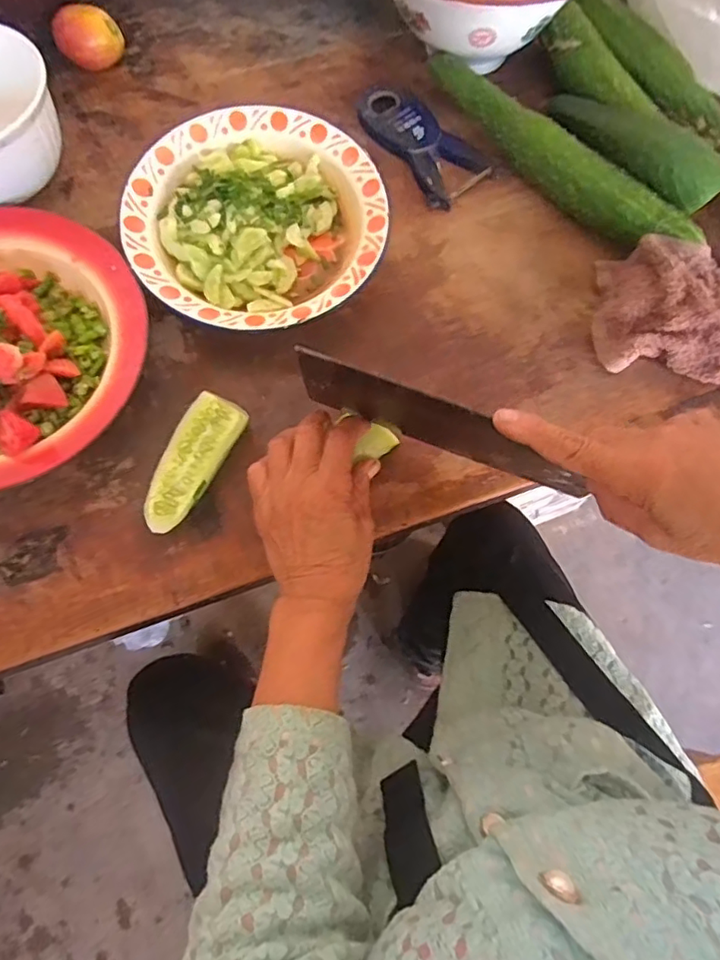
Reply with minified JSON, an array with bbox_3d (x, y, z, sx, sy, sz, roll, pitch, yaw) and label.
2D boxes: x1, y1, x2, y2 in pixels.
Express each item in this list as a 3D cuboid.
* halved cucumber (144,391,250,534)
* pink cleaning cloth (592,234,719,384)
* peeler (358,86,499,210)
[{"bbox_3d":[-0.126,-0.012,0.439,0.043,0.028,0.107,27,72,8],"label":"halved cucumber"},{"bbox_3d":[0.273,-0.134,0.468,0.154,0.044,0.101,9,70,2],"label":"pink cleaning cloth"},{"bbox_3d":[0.054,-0.315,0.541,0.070,0.018,0.140,-39,75,-14],"label":"peeler"}]

